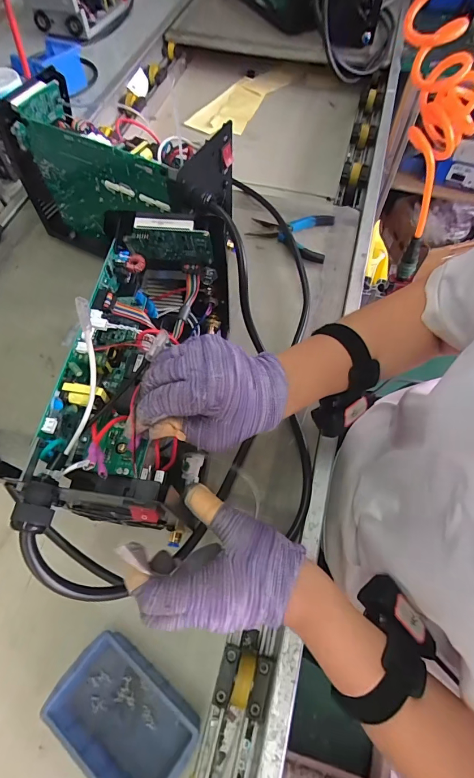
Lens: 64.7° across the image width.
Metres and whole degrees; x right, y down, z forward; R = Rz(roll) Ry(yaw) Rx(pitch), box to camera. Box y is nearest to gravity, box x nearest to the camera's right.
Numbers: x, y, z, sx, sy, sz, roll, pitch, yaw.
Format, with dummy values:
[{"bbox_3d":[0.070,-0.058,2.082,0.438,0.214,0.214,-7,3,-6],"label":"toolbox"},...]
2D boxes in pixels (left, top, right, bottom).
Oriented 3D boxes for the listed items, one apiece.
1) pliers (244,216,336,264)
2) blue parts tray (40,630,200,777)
[{"bbox_3d":[0.086,-0.259,0.624,0.134,0.020,0.105,15,63,8],"label":"pliers"},{"bbox_3d":[-0.116,0.340,0.393,0.146,0.055,0.100,34,67,16],"label":"blue parts tray"}]

